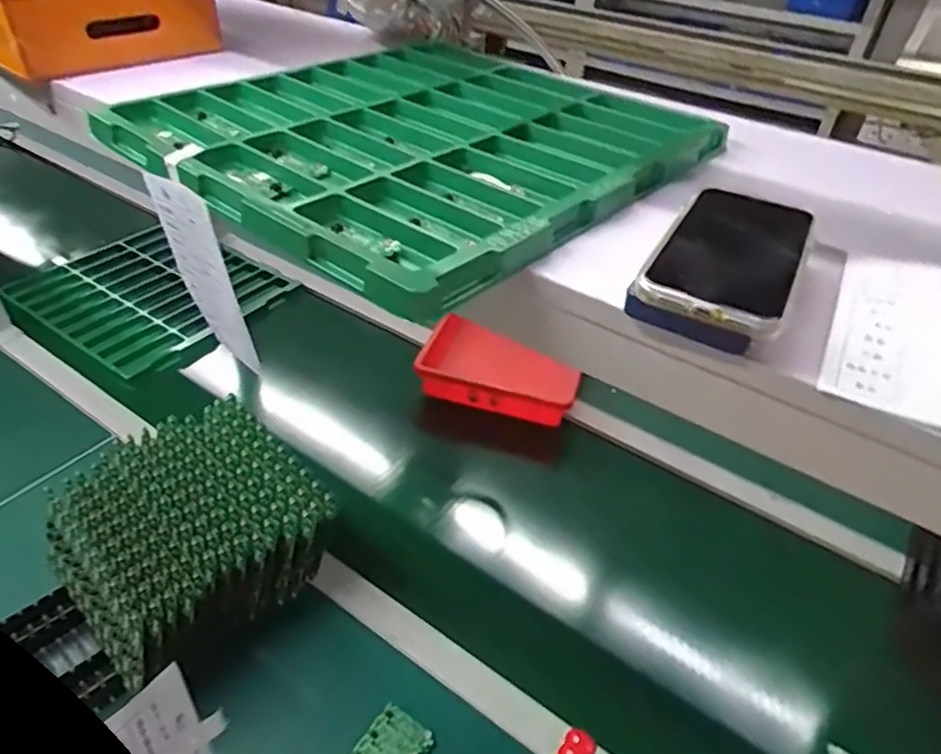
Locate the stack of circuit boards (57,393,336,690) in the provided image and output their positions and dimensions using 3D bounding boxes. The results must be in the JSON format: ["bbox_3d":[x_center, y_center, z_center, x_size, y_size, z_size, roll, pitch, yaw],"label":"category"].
[{"bbox_3d":[-0.294,0.161,0.681,0.216,0.102,0.231,33,48,30],"label":"stack of circuit boards"}]

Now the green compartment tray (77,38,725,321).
[{"bbox_3d":[-0.039,-0.208,0.545,0.368,0.029,0.403,31,47,28],"label":"green compartment tray"}]

